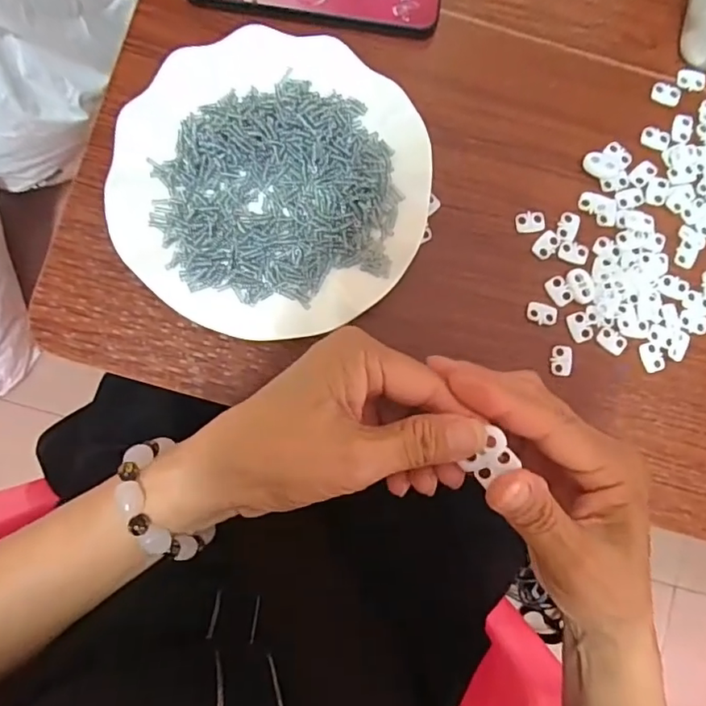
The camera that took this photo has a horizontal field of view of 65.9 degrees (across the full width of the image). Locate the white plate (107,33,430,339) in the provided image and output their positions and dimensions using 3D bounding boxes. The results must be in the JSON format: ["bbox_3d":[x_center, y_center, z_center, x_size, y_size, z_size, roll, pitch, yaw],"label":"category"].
[{"bbox_3d":[-0.048,-0.103,0.331,0.179,0.016,0.180,0,86,-2],"label":"white plate"}]

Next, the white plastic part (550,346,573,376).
[{"bbox_3d":[0.132,0.005,0.342,0.013,0.004,0.019,7,85,-2],"label":"white plastic part"}]

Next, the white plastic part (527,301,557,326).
[{"bbox_3d":[0.120,-0.025,0.345,0.019,0.004,0.014,12,85,-1],"label":"white plastic part"}]

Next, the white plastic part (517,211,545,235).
[{"bbox_3d":[0.115,-0.084,0.352,0.018,0.004,0.013,-5,86,-3],"label":"white plastic part"}]

